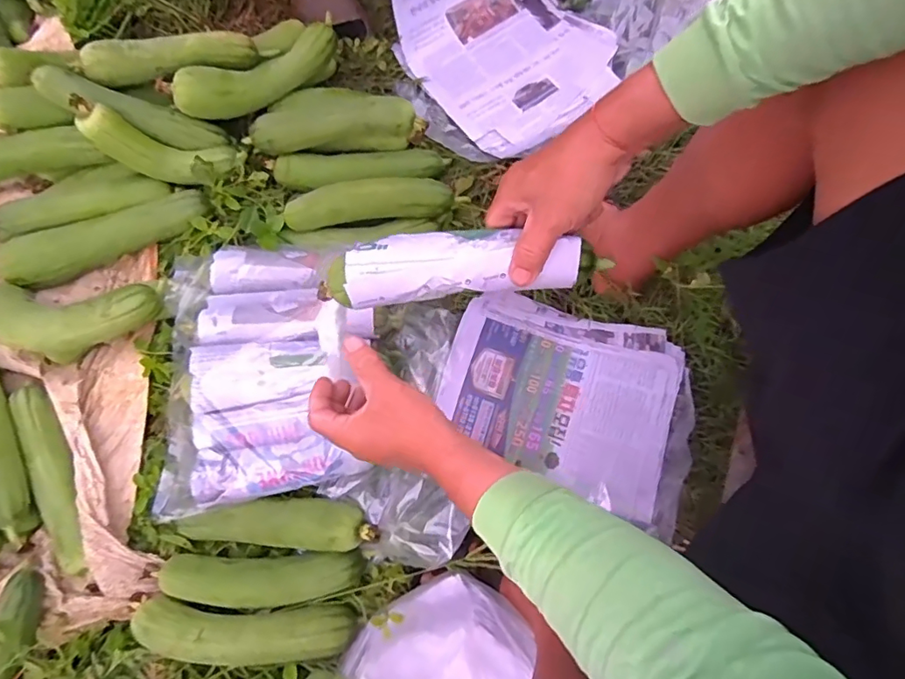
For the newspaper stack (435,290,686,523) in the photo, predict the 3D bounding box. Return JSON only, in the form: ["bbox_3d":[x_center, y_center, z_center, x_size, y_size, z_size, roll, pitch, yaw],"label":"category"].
[{"bbox_3d":[0.137,0.068,0.669,0.286,0.064,0.217,18,82,8],"label":"newspaper stack"}]

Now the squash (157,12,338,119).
[{"bbox_3d":[-0.278,-0.387,0.757,0.253,0.080,0.075,-31,77,-6],"label":"squash"}]

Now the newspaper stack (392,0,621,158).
[{"bbox_3d":[0.086,-0.436,0.784,0.263,0.065,0.309,-39,78,-8],"label":"newspaper stack"}]

